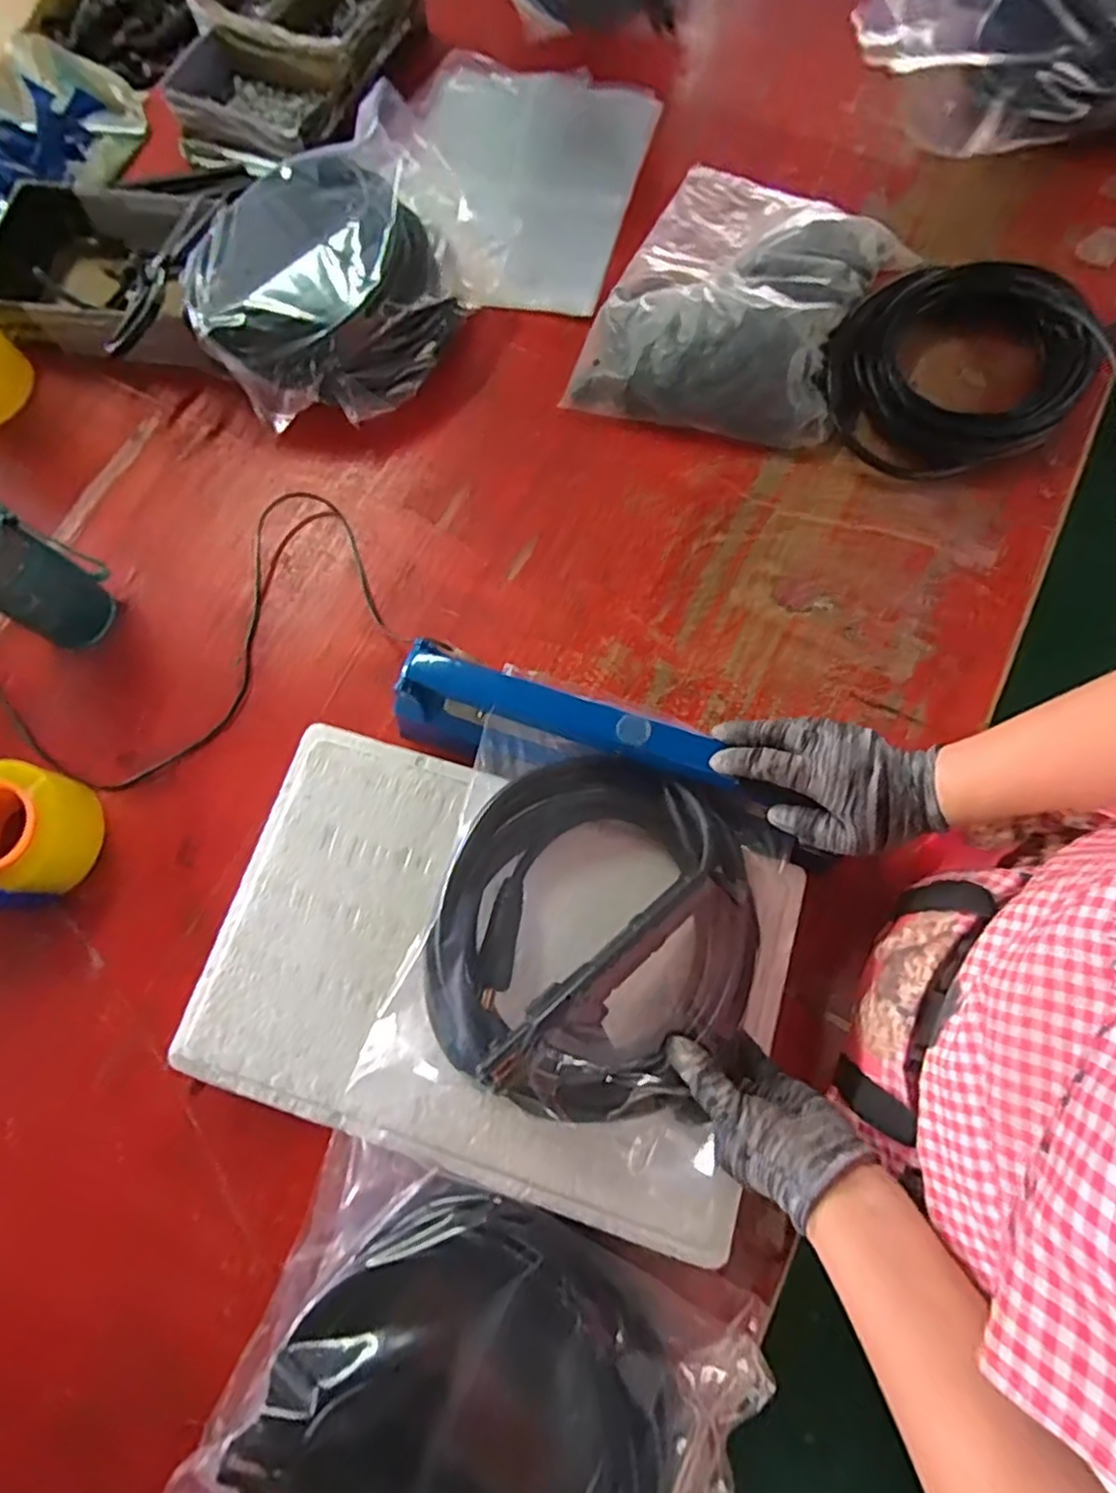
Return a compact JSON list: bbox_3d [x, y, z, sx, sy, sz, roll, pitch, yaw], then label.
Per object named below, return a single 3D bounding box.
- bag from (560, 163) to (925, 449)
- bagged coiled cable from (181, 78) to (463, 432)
[{"bbox_3d":[0.204,-0.499,0.724,0.272,0.064,0.369,23,76,9],"label":"bag"},{"bbox_3d":[-0.250,-0.502,0.721,0.279,0.095,0.290,-19,74,-3],"label":"bagged coiled cable"}]

